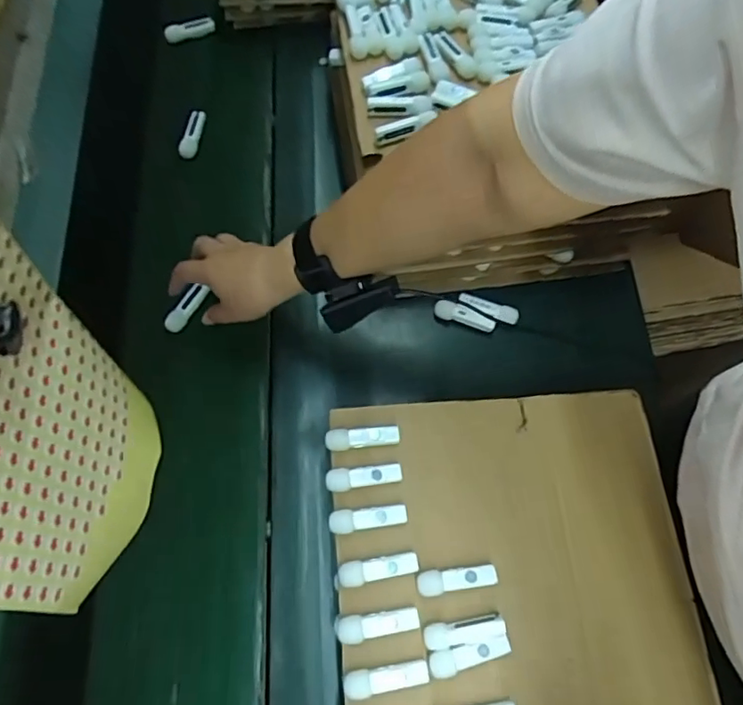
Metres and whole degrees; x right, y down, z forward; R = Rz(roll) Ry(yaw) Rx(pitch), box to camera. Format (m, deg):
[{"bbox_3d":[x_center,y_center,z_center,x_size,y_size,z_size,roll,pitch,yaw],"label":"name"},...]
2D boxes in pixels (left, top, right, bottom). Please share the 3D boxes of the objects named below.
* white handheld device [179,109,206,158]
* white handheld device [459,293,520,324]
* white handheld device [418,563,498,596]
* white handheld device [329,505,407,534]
[{"bbox_3d":[-0.221,-0.270,0.679,0.021,0.014,0.058,23,97,9],"label":"white handheld device"},{"bbox_3d":[0.126,-0.049,0.594,0.066,0.015,0.019,26,72,10],"label":"white handheld device"},{"bbox_3d":[0.071,0.189,0.460,0.065,0.012,0.019,-6,70,-1],"label":"white handheld device"},{"bbox_3d":[-0.003,0.142,0.470,0.066,0.009,0.019,-5,70,-1],"label":"white handheld device"}]

